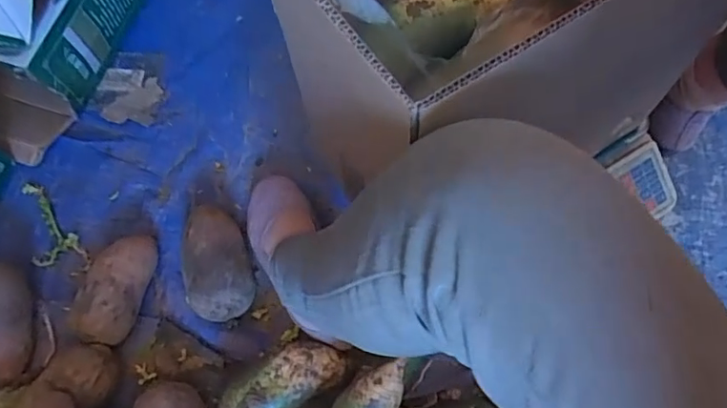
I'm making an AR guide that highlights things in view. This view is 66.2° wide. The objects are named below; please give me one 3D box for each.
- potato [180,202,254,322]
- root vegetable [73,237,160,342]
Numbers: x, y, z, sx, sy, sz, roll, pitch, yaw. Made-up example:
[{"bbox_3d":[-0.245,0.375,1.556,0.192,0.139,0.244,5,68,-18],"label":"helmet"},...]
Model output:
[{"bbox_3d":[-0.177,0.068,0.674,0.076,0.064,0.142,-17,69,-5],"label":"potato"},{"bbox_3d":[-0.294,0.097,0.668,0.063,0.054,0.137,15,70,8],"label":"root vegetable"}]

